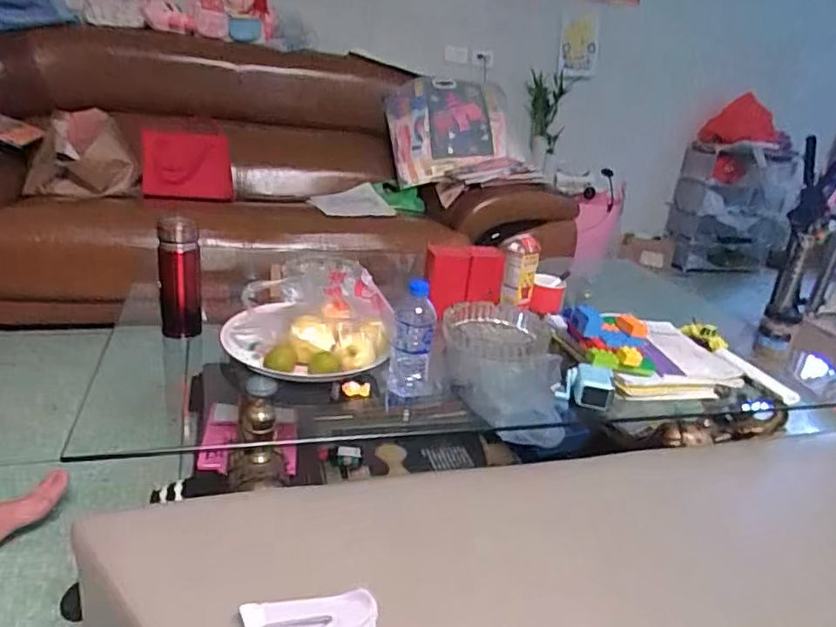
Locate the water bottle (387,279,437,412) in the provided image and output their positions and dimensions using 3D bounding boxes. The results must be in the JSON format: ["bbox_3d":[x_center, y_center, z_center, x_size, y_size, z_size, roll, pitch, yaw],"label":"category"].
[{"bbox_3d":[-0.013,0.060,1.020,0.067,0.251,0.070,5,22,-3],"label":"water bottle"}]

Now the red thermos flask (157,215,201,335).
[{"bbox_3d":[-0.428,-0.064,1.063,0.069,0.209,0.059,-3,24,-22],"label":"red thermos flask"}]

